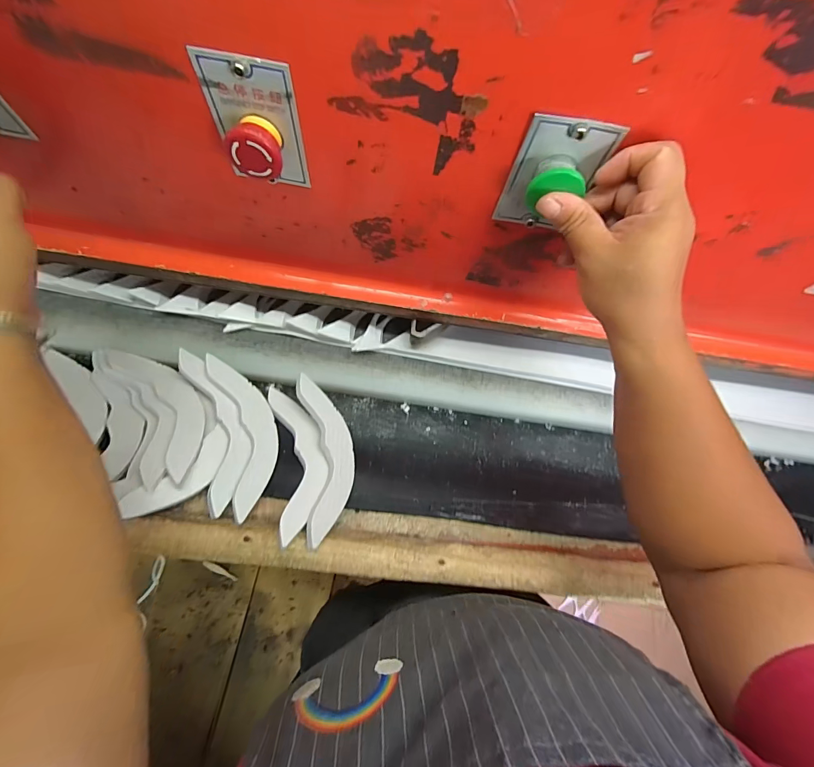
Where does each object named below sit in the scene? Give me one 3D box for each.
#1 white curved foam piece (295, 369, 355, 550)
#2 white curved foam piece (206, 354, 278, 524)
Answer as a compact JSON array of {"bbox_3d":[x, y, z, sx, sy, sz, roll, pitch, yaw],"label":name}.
[{"bbox_3d":[-0.091,0.084,0.442,0.052,0.037,0.187,-9,67,-2],"label":"white curved foam piece"},{"bbox_3d":[-0.186,0.056,0.447,0.062,0.010,0.186,-6,70,-37],"label":"white curved foam piece"}]

